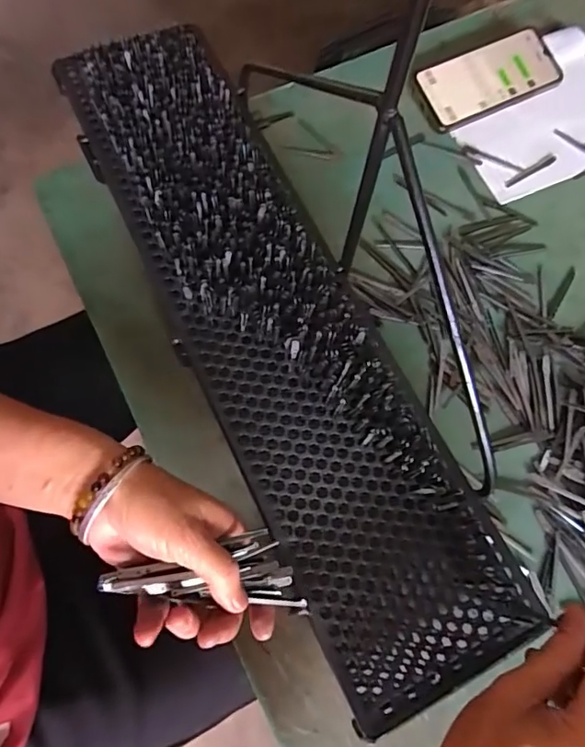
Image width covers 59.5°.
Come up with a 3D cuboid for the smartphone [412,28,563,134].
[{"bbox_3d":[0.214,-0.323,0.560,0.162,0.008,0.074,-25,87,-6],"label":"smartphone"}]

